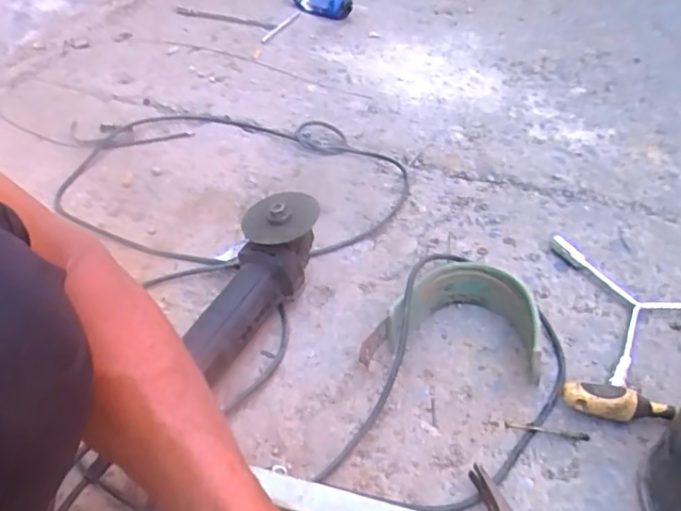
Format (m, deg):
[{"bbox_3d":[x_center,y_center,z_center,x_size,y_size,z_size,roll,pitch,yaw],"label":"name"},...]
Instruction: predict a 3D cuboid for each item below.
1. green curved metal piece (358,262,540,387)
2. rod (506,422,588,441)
[{"bbox_3d":[0.122,0.069,0.601,0.188,0.069,0.116,5,44,5],"label":"green curved metal piece"},{"bbox_3d":[0.200,0.170,0.531,0.079,0.004,0.007,6,44,6],"label":"rod"}]

